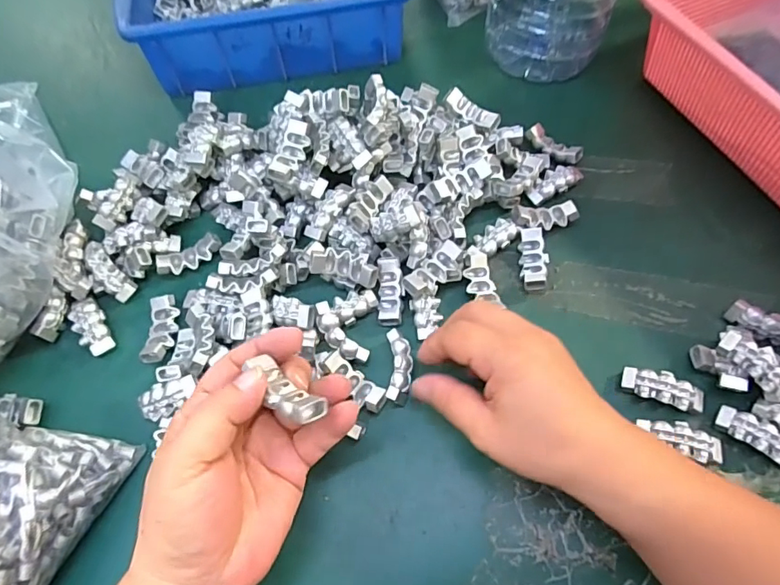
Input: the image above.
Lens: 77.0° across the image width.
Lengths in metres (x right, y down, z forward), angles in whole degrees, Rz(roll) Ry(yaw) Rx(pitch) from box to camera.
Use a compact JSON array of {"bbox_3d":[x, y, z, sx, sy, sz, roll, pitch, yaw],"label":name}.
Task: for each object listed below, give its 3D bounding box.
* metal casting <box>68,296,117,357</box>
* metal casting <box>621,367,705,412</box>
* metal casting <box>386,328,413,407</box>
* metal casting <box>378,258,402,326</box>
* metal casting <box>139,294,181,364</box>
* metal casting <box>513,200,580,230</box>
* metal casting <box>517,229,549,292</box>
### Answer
[{"bbox_3d":[-0.205,0.024,0.339,0.019,0.014,0.042,-33,66,-14],"label":"metal casting"},{"bbox_3d":[0.172,0.061,0.309,0.048,0.012,0.019,21,65,13],"label":"metal casting"},{"bbox_3d":[0.007,0.048,0.319,0.016,0.015,0.047,0,62,2],"label":"metal casting"},{"bbox_3d":[0.000,0.000,0.344,0.017,0.010,0.047,-1,79,2],"label":"metal casting"},{"bbox_3d":[-0.155,0.025,0.335,0.018,0.014,0.047,2,63,4],"label":"metal casting"},{"bbox_3d":[0.116,-0.057,0.369,0.047,0.012,0.021,-6,62,-1],"label":"metal casting"},{"bbox_3d":[0.104,-0.023,0.354,0.018,0.016,0.047,0,62,3],"label":"metal casting"}]

